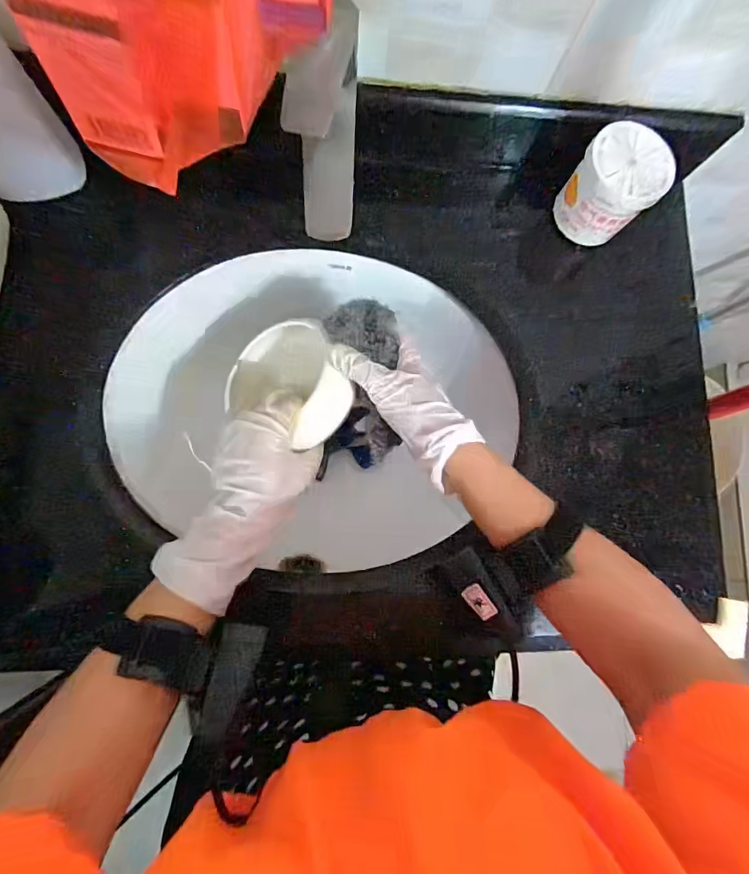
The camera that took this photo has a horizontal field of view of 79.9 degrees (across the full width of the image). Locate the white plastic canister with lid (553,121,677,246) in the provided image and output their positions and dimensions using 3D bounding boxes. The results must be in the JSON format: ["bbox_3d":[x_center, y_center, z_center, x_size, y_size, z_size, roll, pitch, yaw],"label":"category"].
[{"bbox_3d":[0.226,-0.239,0.434,0.070,0.082,0.075,1,82,-6],"label":"white plastic canister with lid"}]

